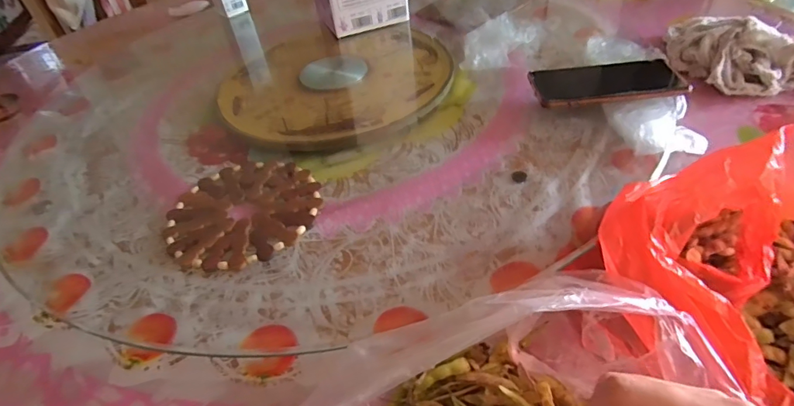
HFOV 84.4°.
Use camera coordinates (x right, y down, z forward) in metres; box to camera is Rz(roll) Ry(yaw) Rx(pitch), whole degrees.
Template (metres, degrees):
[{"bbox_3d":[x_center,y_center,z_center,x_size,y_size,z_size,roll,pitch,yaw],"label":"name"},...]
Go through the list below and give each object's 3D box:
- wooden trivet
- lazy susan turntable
[{"bbox_3d":[-0.160,0.007,0.459,0.153,0.007,0.153,-28,47,-20],"label":"wooden trivet"},{"bbox_3d":[-0.085,-0.175,0.624,0.314,0.025,0.311,0,43,8],"label":"lazy susan turntable"}]

